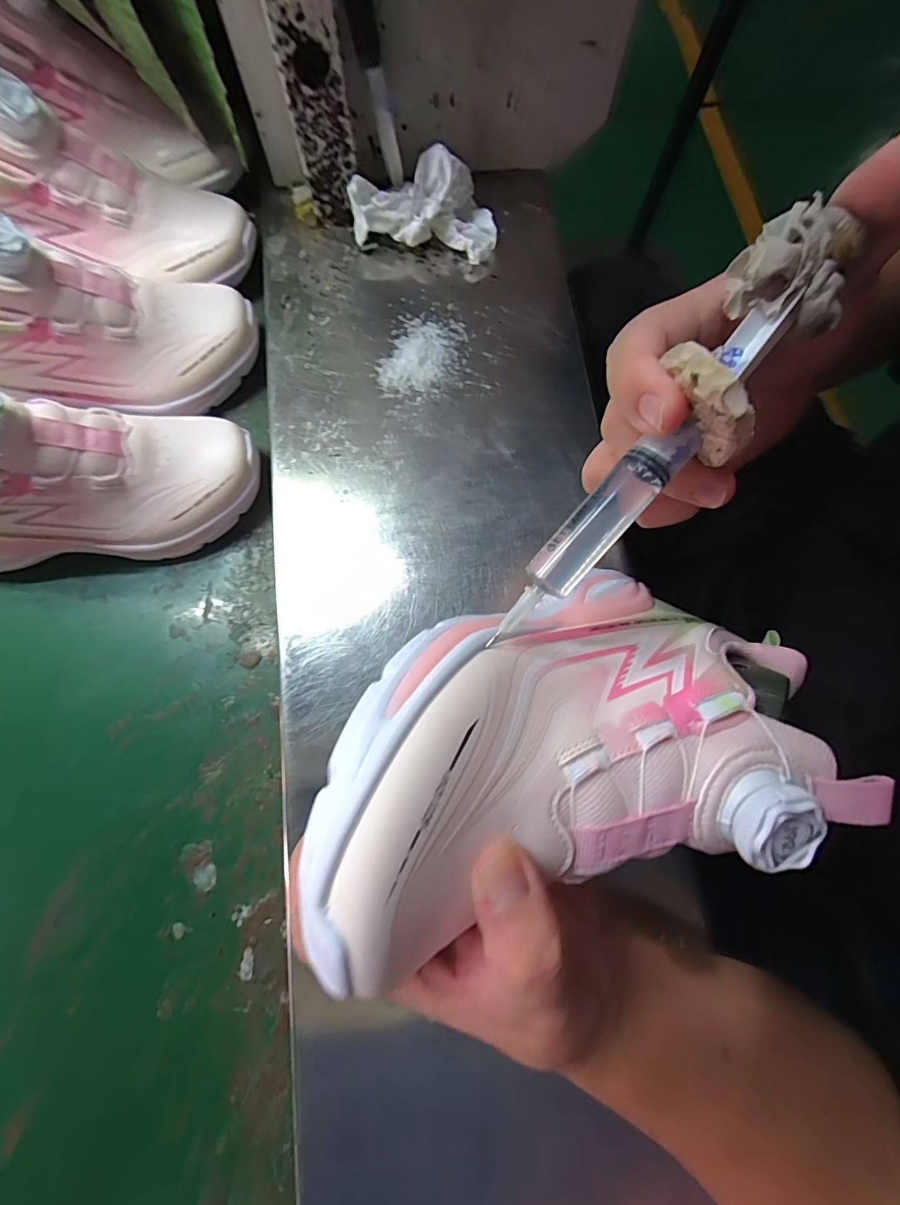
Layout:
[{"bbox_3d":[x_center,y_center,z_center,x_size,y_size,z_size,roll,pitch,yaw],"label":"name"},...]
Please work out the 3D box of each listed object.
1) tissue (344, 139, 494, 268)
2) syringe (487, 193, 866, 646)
[{"bbox_3d":[-0.018,-0.306,0.355,0.108,0.047,0.051,10,75,1],"label":"tissue"},{"bbox_3d":[0.066,-0.049,0.139,0.030,0.030,0.152,38,100,8],"label":"syringe"}]

